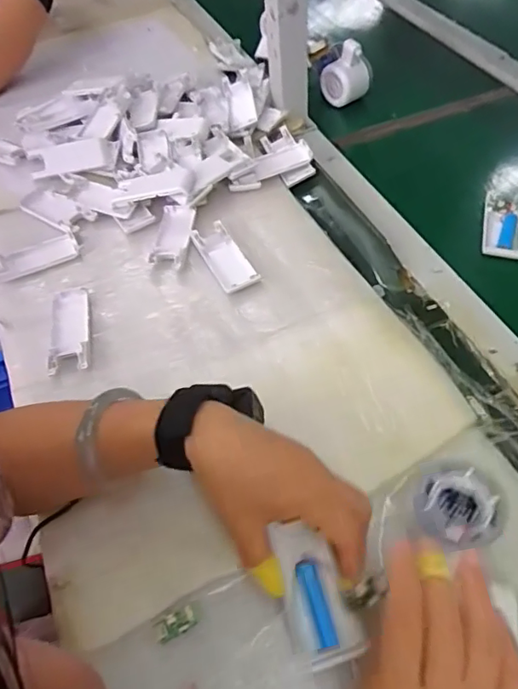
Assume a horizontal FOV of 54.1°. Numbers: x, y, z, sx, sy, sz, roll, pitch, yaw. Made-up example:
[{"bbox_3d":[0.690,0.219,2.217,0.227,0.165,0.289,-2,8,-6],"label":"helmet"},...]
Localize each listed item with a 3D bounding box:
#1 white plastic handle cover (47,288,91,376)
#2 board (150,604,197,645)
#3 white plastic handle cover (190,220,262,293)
[{"bbox_3d":[-0.189,-0.014,0.504,0.041,0.010,0.097,-14,53,-6],"label":"white plastic handle cover"},{"bbox_3d":[-0.058,0.193,0.350,0.028,0.004,0.015,-22,54,-12],"label":"board"},{"bbox_3d":[-0.036,-0.095,0.550,0.042,0.011,0.101,-24,55,-13],"label":"white plastic handle cover"}]

